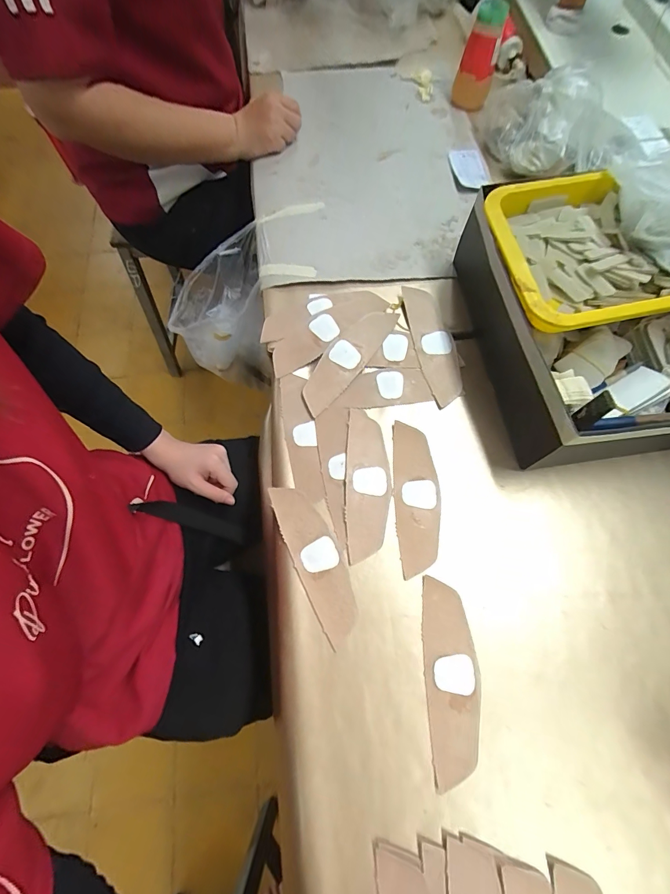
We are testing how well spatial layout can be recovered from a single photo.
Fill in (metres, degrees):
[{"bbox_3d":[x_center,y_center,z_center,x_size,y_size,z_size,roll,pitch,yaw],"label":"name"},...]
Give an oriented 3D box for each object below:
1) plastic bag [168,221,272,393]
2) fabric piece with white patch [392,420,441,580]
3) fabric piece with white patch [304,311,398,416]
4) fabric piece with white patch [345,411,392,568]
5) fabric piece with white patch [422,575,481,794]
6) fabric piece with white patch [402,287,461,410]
[{"bbox_3d":[-0.188,-0.227,0.691,0.177,0.262,0.142,-10,69,-4],"label":"plastic bag"},{"bbox_3d":[0.095,0.055,0.449,0.052,0.004,0.174,-1,69,1],"label":"fabric piece with white patch"},{"bbox_3d":[0.016,-0.119,0.509,0.051,0.008,0.174,39,79,9],"label":"fabric piece with white patch"},{"bbox_3d":[0.039,0.040,0.454,0.052,0.006,0.176,3,69,-1],"label":"fabric piece with white patch"},{"bbox_3d":[0.116,0.226,0.382,0.052,0.004,0.173,0,69,2],"label":"fabric piece with white patch"},{"bbox_3d":[0.132,-0.141,0.519,0.050,0.013,0.177,-13,69,-3],"label":"fabric piece with white patch"}]

